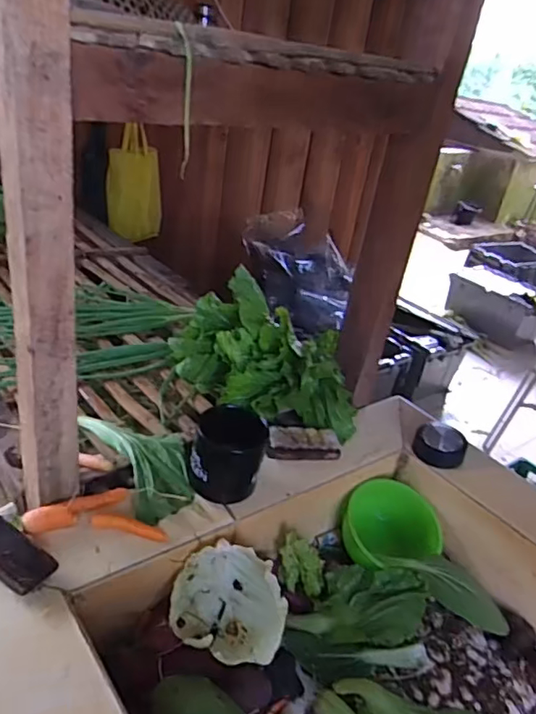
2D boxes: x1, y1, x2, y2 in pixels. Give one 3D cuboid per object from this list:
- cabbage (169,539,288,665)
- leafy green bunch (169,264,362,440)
[{"bbox_3d":[-0.046,0.271,0.604,0.118,0.074,0.117,-4,31,-23],"label":"cabbage"},{"bbox_3d":[-0.003,0.008,0.819,0.266,0.185,0.150,7,29,-3],"label":"leafy green bunch"}]

